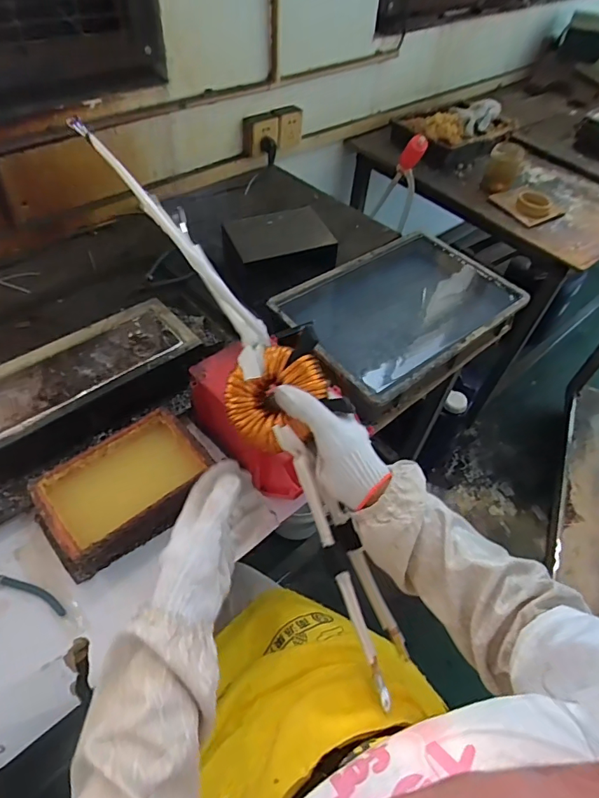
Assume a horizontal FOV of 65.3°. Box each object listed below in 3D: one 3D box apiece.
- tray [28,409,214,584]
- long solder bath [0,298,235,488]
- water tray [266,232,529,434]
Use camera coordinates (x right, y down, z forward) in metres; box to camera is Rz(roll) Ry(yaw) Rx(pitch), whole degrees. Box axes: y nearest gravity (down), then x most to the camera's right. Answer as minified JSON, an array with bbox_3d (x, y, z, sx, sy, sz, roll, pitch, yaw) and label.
[{"bbox_3d":[-0.224,0.120,0.621,0.219,0.065,0.150,-27,58,-24],"label":"tray"},{"bbox_3d":[-0.310,-0.032,0.724,0.380,0.085,0.150,-31,59,-26],"label":"long solder bath"},{"bbox_3d":[0.185,-0.167,0.904,0.483,0.104,0.316,-33,60,-28],"label":"water tray"}]

